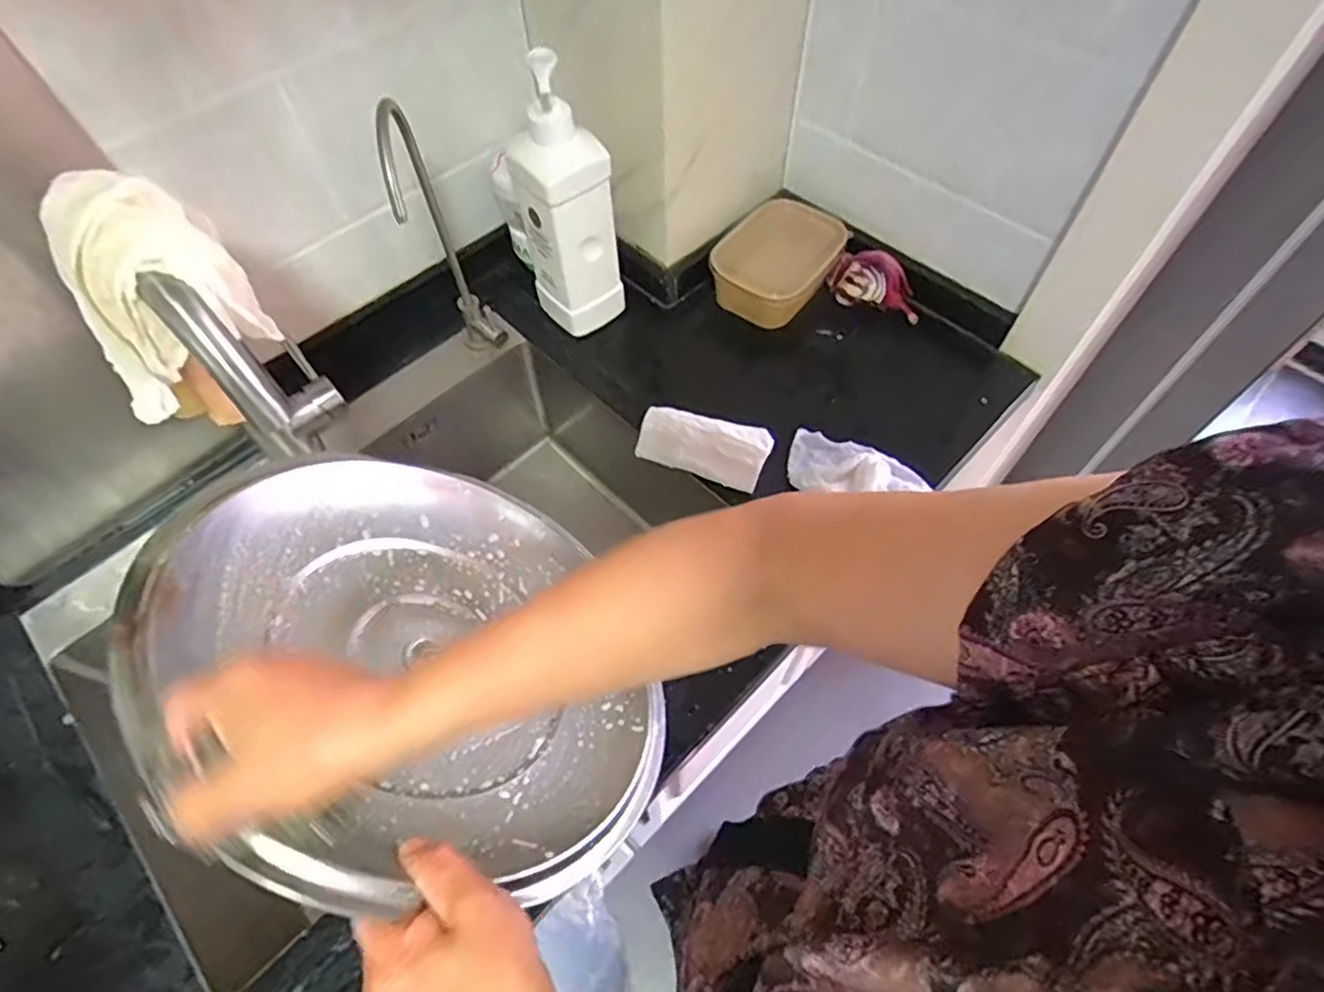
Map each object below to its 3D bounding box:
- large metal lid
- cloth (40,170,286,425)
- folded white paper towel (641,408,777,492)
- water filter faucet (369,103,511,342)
[{"bbox_3d":[-0.161,0.101,0.434,0.307,0.038,0.316,29,29,-17],"label":"large metal lid"},{"bbox_3d":[-0.301,-0.124,0.405,0.089,0.110,0.082,-13,59,-5],"label":"cloth"},{"bbox_3d":[0.042,-0.050,0.663,0.127,0.030,0.056,15,61,11],"label":"folded white paper towel"},{"bbox_3d":[-0.194,-0.224,0.616,0.040,0.264,0.114,-13,59,-5],"label":"water filter faucet"}]

